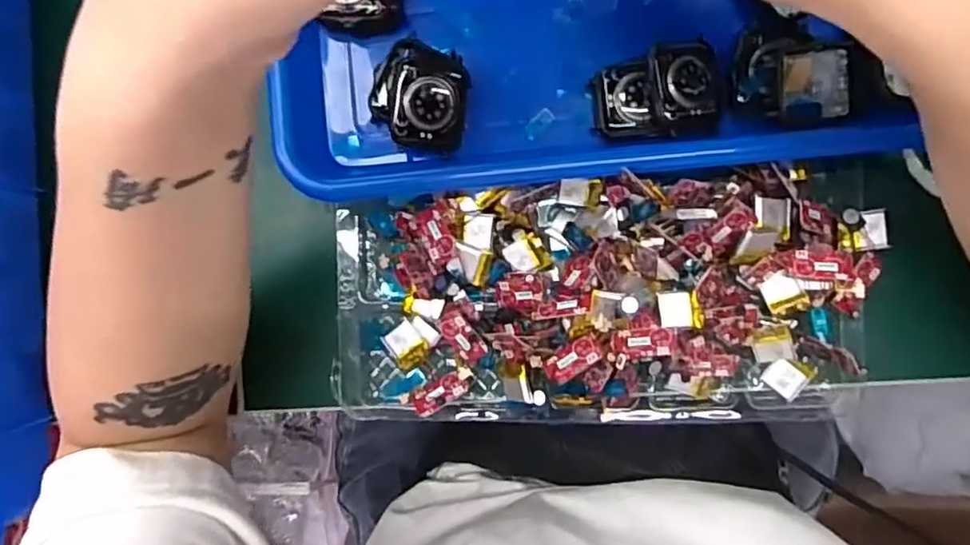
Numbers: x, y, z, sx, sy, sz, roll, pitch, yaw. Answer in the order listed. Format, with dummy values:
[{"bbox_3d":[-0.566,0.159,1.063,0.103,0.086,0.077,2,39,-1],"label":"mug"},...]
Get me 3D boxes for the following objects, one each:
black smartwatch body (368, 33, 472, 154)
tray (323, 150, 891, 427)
[{"bbox_3d":[-0.032,-0.085,0.301,0.047,0.016,0.051,12,90,4],"label":"black smartwatch body"},{"bbox_3d":[0.055,0.016,0.303,0.259,0.040,0.121,-4,89,4],"label":"tray"}]

